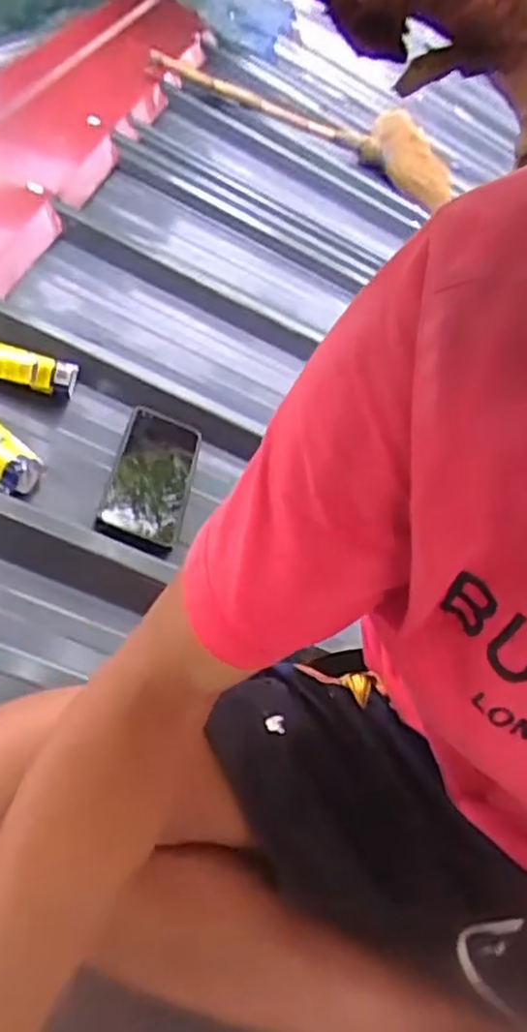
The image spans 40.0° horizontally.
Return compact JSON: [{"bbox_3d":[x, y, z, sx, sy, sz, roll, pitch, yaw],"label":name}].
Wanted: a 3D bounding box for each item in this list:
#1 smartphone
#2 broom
[{"bbox_3d":[-0.116,-0.041,0.750,0.080,0.013,0.190,19,47,-13],"label":"smartphone"},{"bbox_3d":[0.106,-0.871,1.580,0.710,0.102,0.294,9,42,-20],"label":"broom"}]

